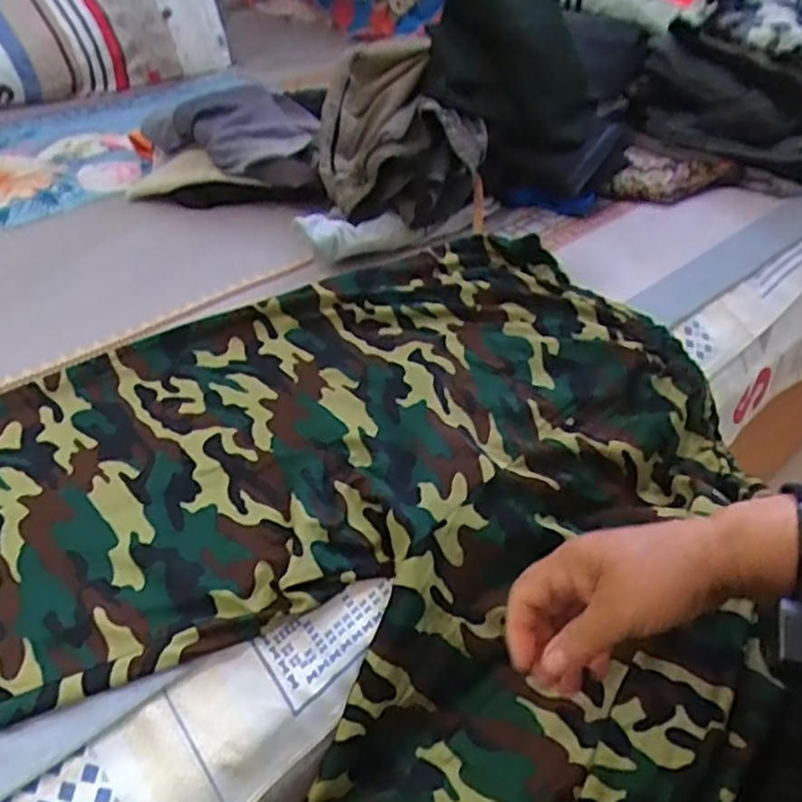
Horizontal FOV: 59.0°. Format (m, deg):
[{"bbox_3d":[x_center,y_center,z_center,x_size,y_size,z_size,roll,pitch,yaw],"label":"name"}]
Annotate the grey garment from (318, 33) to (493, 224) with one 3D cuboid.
[{"bbox_3d":[0.000,-0.297,0.806,0.188,0.155,0.181,1,38,4],"label":"grey garment"}]

